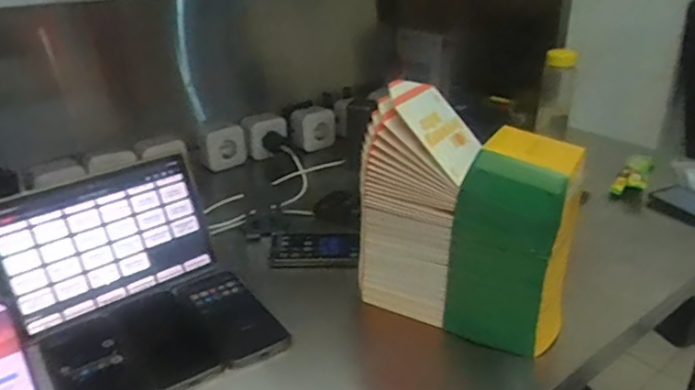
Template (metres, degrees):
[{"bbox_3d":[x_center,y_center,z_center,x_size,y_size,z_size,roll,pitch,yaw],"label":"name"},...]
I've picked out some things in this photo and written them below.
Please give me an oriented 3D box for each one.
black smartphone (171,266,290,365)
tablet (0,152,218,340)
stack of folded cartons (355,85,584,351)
[{"bbox_3d":[-0.147,0.139,0.711,0.082,0.004,0.189,-18,30,-31],"label":"black smartphone"},{"bbox_3d":[-0.297,0.053,0.725,0.249,0.163,0.010,-22,11,-35],"label":"tablet"},{"bbox_3d":[0.131,0.023,0.673,0.237,0.252,0.110,14,30,28],"label":"stack of folded cartons"}]

